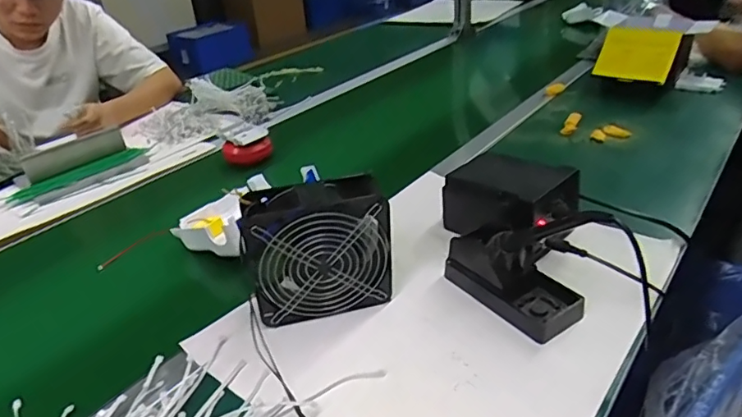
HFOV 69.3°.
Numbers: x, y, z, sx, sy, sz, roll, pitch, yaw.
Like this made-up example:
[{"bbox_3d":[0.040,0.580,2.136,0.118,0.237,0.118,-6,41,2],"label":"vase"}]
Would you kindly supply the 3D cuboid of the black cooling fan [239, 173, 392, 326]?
[{"bbox_3d":[-0.058,0.049,0.600,0.154,0.147,0.061,-9,31,-9],"label":"black cooling fan"}]

